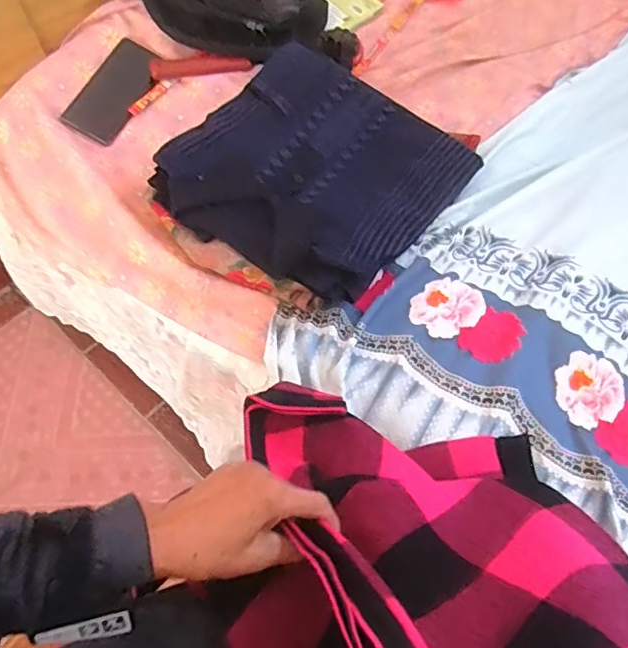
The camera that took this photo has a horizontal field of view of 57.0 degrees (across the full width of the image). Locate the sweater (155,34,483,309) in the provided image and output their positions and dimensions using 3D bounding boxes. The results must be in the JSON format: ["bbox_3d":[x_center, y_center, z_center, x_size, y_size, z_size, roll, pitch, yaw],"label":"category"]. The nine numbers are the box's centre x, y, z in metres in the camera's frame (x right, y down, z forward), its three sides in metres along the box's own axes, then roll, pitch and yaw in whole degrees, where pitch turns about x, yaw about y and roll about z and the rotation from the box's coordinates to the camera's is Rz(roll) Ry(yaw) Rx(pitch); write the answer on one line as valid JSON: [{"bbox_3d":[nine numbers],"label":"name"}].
[{"bbox_3d":[0.001,-0.202,0.748,0.321,0.075,0.327,35,65,15],"label":"sweater"}]

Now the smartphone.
[{"bbox_3d":[-0.280,-0.331,0.815,0.079,0.012,0.162,28,75,-2],"label":"smartphone"}]

